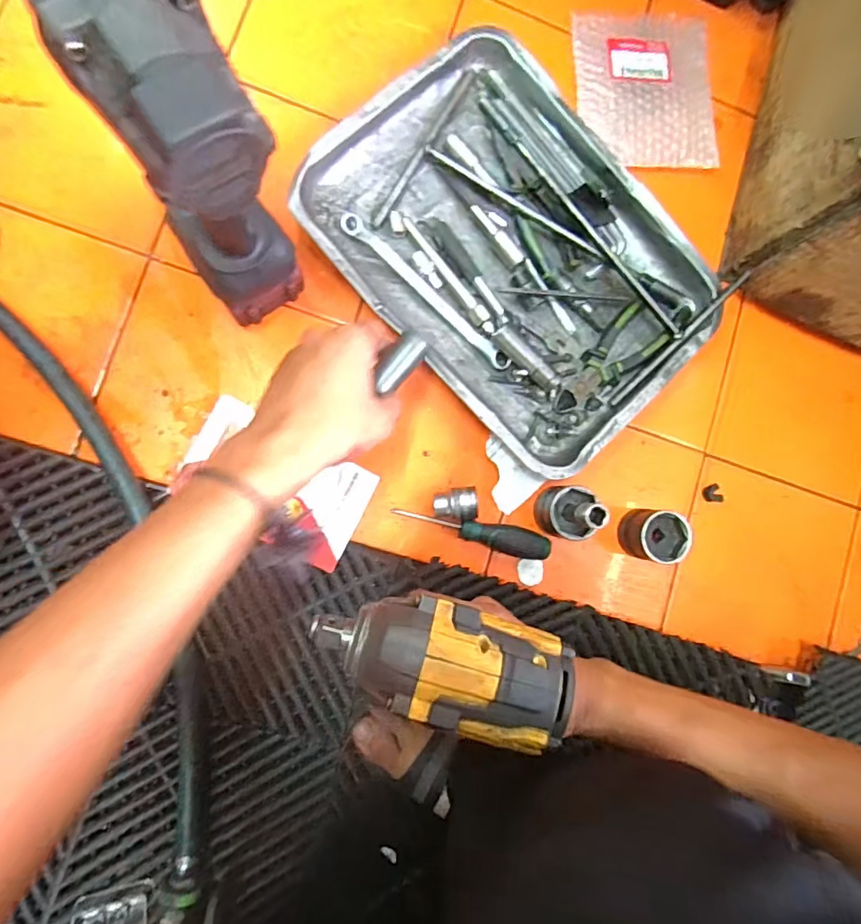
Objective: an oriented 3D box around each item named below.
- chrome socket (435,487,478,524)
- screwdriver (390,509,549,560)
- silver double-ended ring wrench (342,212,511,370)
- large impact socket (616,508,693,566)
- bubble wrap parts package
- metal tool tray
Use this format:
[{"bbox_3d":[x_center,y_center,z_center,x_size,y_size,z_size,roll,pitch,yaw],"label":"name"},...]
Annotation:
[{"bbox_3d":[0.023,0.042,0.499,0.041,0.031,0.032,-3,87,-9],"label":"chrome socket"},{"bbox_3d":[0.044,0.066,0.503,0.154,0.029,0.027,17,84,-7],"label":"screwdriver"},{"bbox_3d":[-0.003,-0.165,0.502,0.210,0.010,0.018,42,82,-4],"label":"silver double-ended ring wrench"},{"bbox_3d":[0.225,0.074,0.522,0.054,0.050,0.049,13,85,-8],"label":"large impact socket"},{"bbox_3d":[0.235,-0.413,0.567,0.157,0.027,0.177,-2,87,-9],"label":"bubble wrap parts package"},{"bbox_3d":[0.092,-0.214,0.518,0.314,0.046,0.382,-44,94,-9],"label":"metal tool tray"}]

